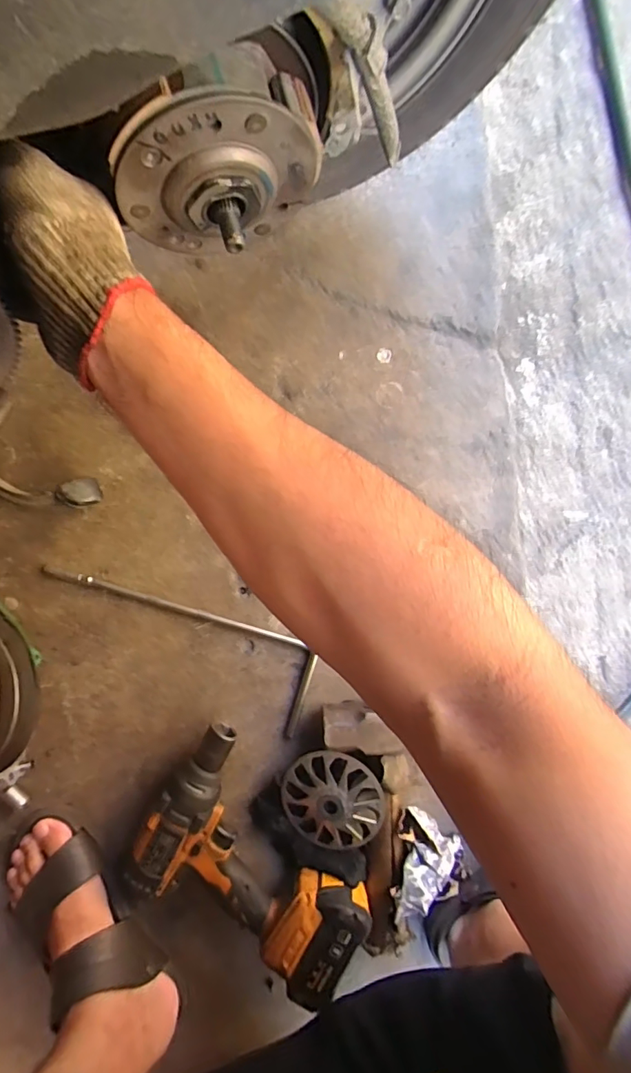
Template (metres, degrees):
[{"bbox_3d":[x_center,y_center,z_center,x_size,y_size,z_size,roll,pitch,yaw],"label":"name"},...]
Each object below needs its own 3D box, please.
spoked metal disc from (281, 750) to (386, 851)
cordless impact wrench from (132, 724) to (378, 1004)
[{"bbox_3d":[0.017,0.269,0.480,0.103,0.016,0.103,2,96,16],"label":"spoked metal disc"},{"bbox_3d":[-0.069,0.336,0.476,0.156,0.072,0.249,-44,91,0],"label":"cordless impact wrench"}]

